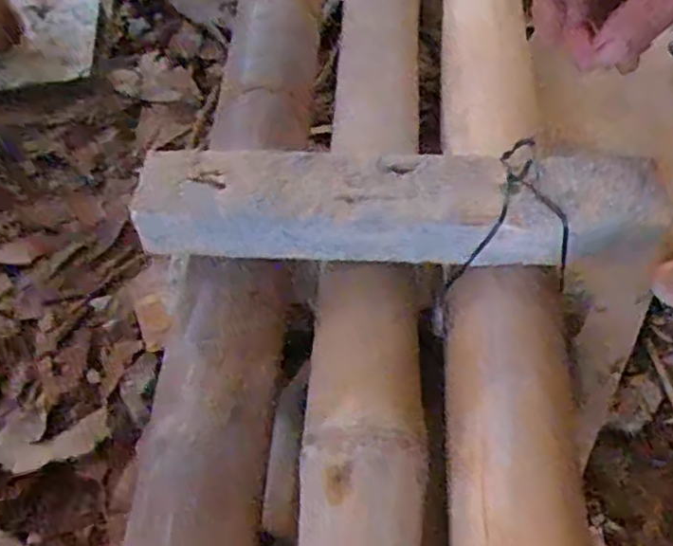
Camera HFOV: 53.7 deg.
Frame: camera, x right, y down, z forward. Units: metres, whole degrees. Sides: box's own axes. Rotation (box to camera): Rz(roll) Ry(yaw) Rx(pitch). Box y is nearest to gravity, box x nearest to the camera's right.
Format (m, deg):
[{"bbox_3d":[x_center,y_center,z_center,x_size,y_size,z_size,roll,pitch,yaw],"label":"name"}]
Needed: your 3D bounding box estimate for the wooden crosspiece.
[{"bbox_3d":[0.031,-0.034,0.348,0.264,0.038,0.051,1,58,3],"label":"wooden crosspiece"}]

